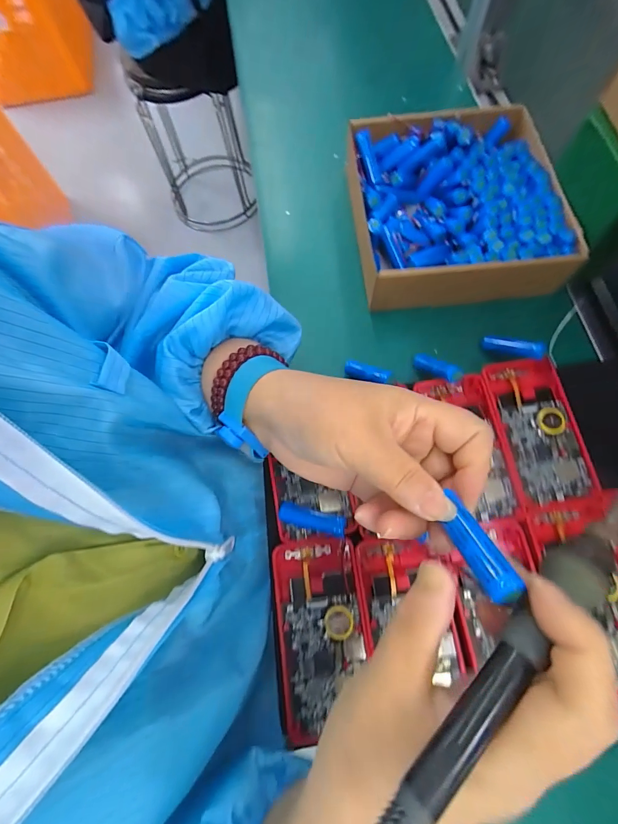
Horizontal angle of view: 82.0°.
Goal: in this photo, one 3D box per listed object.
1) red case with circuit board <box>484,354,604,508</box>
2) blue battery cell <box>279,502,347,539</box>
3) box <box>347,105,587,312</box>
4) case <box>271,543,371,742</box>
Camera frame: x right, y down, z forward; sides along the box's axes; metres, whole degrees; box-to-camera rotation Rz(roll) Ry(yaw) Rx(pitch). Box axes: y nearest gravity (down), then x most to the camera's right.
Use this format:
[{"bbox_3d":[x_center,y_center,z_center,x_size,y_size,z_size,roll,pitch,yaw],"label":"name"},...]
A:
[{"bbox_3d":[0.191,0.014,0.298,0.063,0.013,0.123,-8,70,0],"label":"red case with circuit board"},{"bbox_3d":[0.003,0.083,0.275,0.051,0.011,0.015,13,72,7],"label":"blue battery cell"},{"bbox_3d":[0.146,-0.208,0.364,0.198,0.057,0.211,-6,70,1],"label":"box"},{"bbox_3d":[0.009,0.157,0.255,0.061,0.011,0.121,-7,70,0],"label":"case"}]

